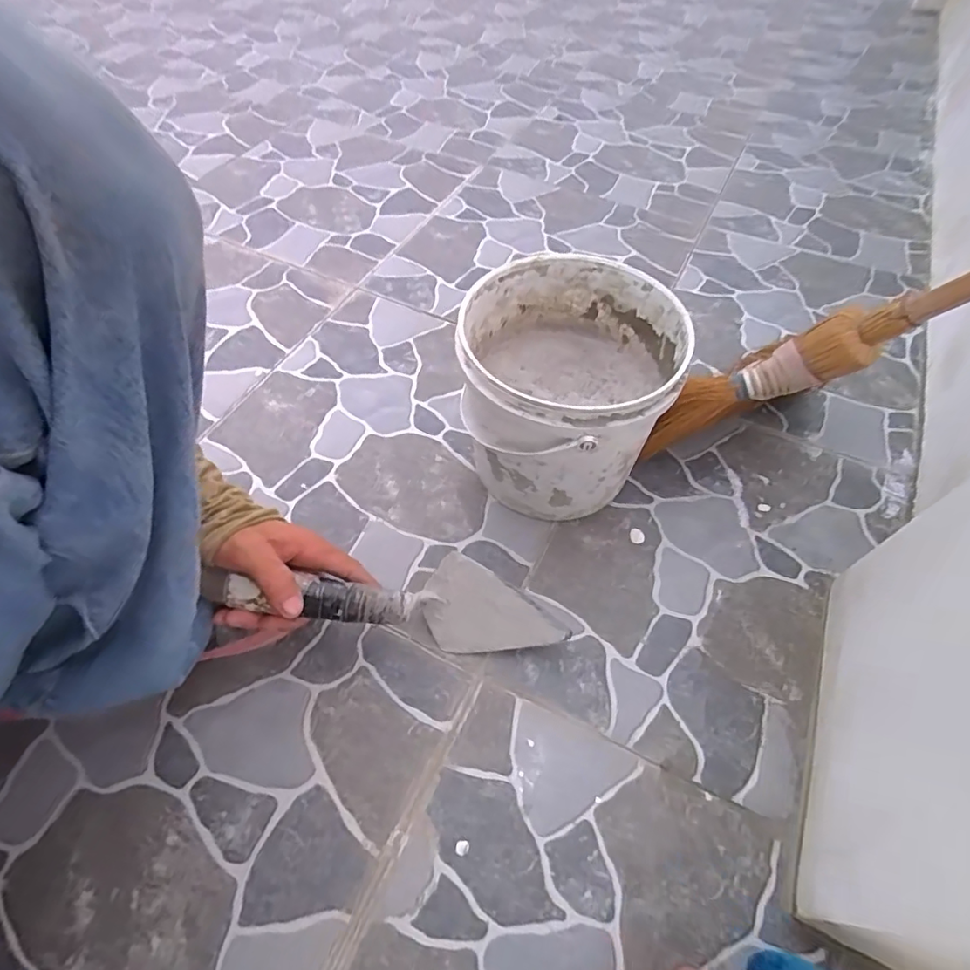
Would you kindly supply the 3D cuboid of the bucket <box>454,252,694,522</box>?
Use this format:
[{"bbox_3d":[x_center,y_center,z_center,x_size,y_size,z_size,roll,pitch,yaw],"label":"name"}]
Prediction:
[{"bbox_3d":[0.074,-0.083,0.542,0.190,0.183,0.195,1,55,-1],"label":"bucket"}]

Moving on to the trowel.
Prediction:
[{"bbox_3d":[-0.081,0.100,0.476,0.285,0.067,0.065,10,54,-16],"label":"trowel"}]

